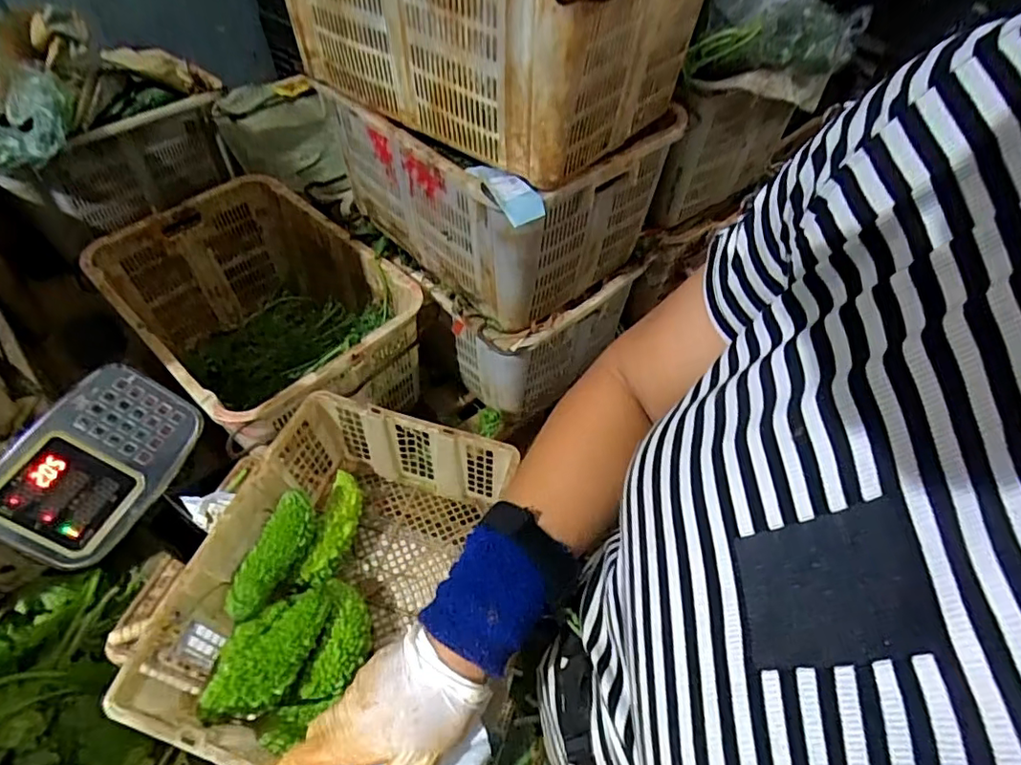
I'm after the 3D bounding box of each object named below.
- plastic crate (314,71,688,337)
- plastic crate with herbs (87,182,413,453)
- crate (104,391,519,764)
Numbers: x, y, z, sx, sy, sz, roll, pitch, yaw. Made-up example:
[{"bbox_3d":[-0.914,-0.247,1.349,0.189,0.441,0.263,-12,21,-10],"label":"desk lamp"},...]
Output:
[{"bbox_3d":[-0.026,-0.428,1.218,0.460,0.352,0.558,-37,62,-27],"label":"plastic crate"},{"bbox_3d":[-0.553,-0.125,1.340,0.649,0.378,0.477,37,59,24],"label":"plastic crate with herbs"},{"bbox_3d":[-0.231,0.280,0.804,0.345,0.167,0.472,16,53,10],"label":"crate"}]

